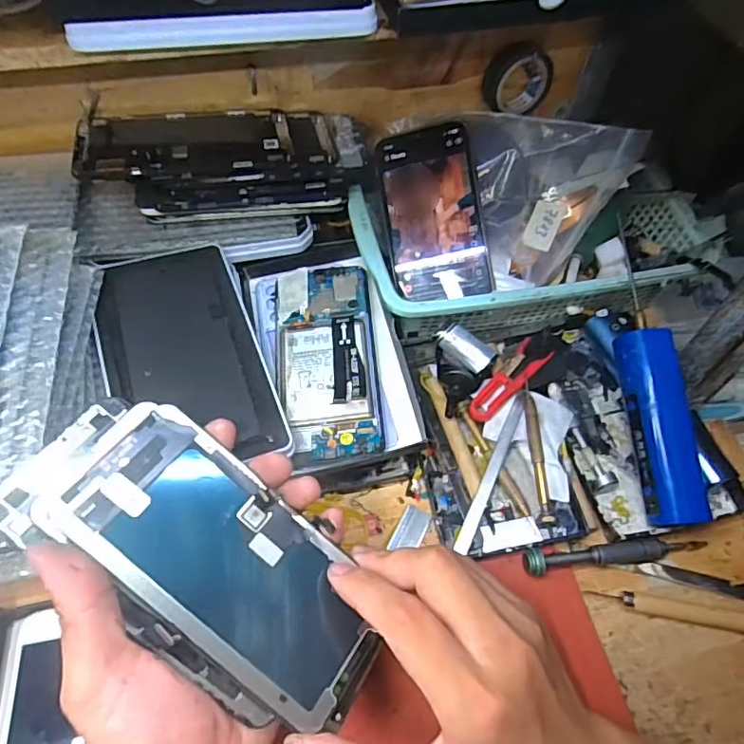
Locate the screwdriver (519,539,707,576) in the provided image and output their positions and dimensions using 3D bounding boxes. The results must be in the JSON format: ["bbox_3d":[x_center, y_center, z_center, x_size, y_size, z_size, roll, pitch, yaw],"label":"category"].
[{"bbox_3d":[0.161,0.120,0.358,0.126,0.017,0.015,-5,57,-4],"label":"screwdriver"}]

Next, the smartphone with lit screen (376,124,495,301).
[{"bbox_3d":[0.048,-0.122,0.425,0.074,0.007,0.130,-9,95,10],"label":"smartphone with lit screen"}]

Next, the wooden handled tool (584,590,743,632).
[{"bbox_3d":[0.203,0.151,0.342,0.121,0.016,0.011,10,57,5],"label":"wooden handled tool"}]

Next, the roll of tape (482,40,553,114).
[{"bbox_3d":[0.123,-0.246,0.458,0.052,0.049,0.028,-14,58,-10],"label":"roll of tape"}]

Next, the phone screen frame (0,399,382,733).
[{"bbox_3d":[-0.073,0.087,0.252,0.176,0.015,0.079,43,63,-2],"label":"phone screen frame"}]

